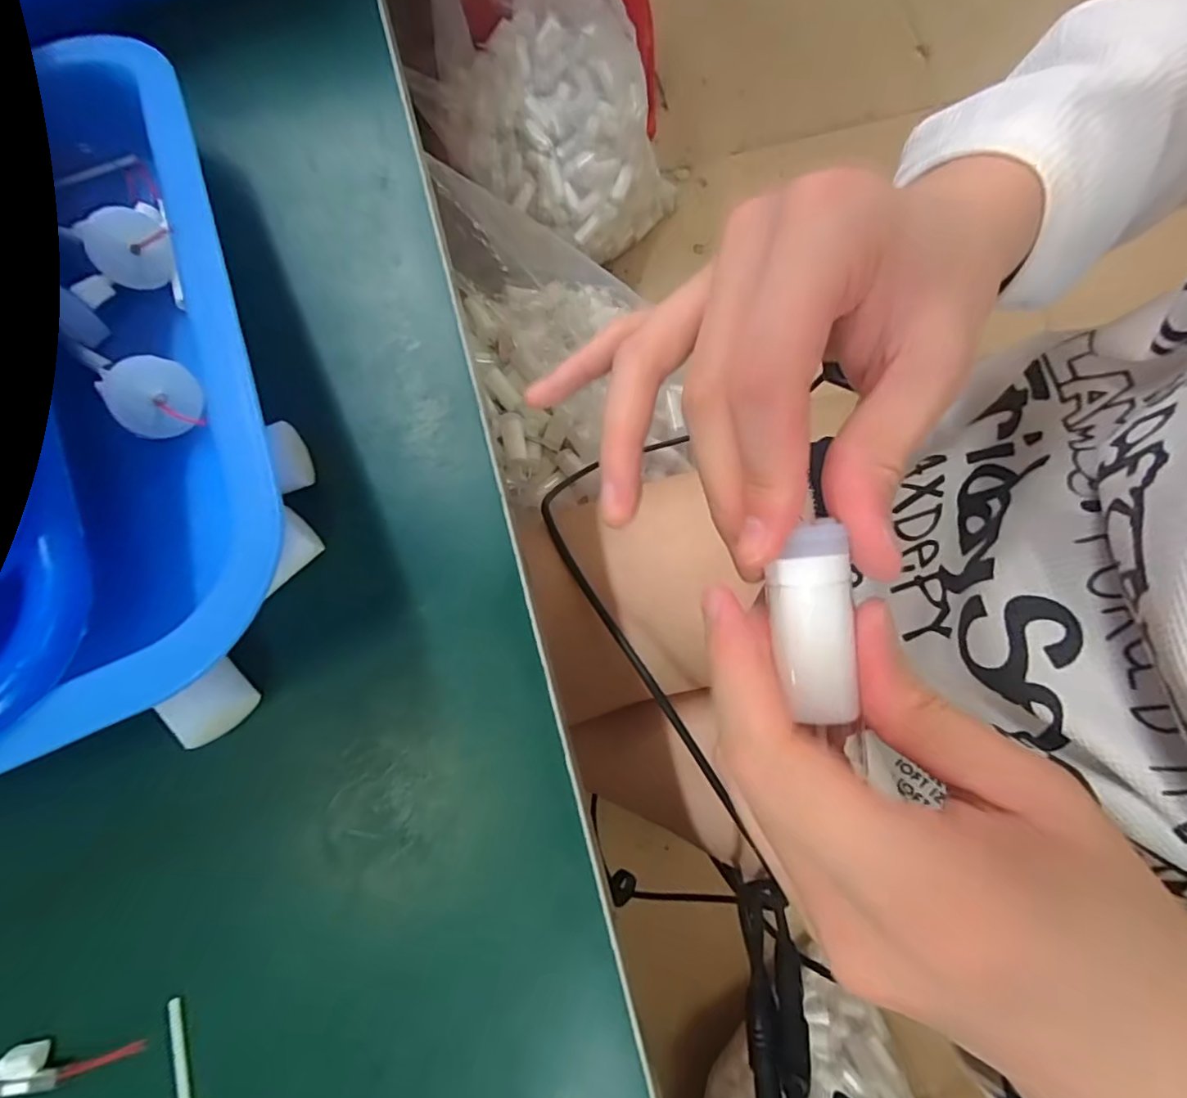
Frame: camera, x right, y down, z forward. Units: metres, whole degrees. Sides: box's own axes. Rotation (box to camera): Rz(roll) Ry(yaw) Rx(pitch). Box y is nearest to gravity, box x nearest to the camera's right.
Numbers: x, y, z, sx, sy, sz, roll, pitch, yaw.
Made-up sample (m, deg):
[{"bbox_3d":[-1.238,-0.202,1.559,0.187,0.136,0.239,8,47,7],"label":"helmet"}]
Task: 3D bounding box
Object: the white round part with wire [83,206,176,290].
[{"bbox_3d":[-0.136,-0.089,0.168,0.020,0.004,0.021,-8,104,-34],"label":"white round part with wire"}]

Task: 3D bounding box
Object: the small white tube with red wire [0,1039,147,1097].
[{"bbox_3d":[-0.158,0.139,0.148,0.086,0.008,0.010,-13,79,-2],"label":"small white tube with red wire"}]

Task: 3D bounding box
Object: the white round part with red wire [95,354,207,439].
[{"bbox_3d":[-0.119,-0.041,0.154,0.021,0.004,0.021,-3,96,-29],"label":"white round part with red wire"}]

